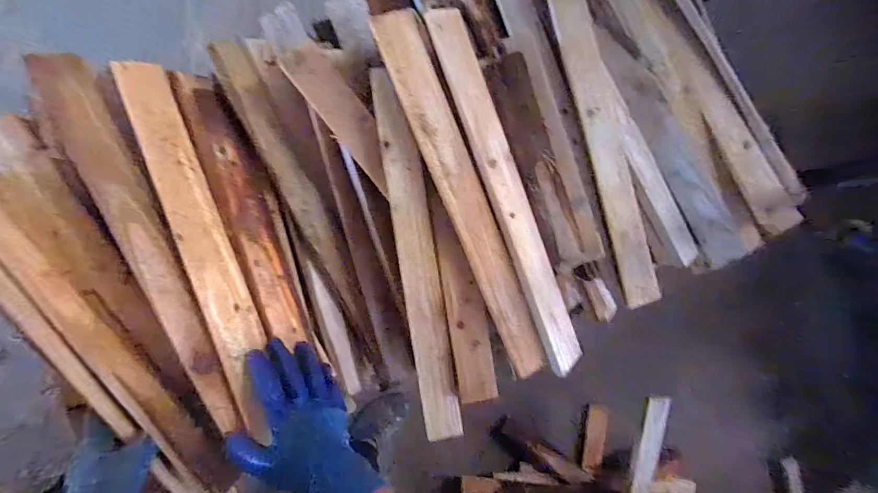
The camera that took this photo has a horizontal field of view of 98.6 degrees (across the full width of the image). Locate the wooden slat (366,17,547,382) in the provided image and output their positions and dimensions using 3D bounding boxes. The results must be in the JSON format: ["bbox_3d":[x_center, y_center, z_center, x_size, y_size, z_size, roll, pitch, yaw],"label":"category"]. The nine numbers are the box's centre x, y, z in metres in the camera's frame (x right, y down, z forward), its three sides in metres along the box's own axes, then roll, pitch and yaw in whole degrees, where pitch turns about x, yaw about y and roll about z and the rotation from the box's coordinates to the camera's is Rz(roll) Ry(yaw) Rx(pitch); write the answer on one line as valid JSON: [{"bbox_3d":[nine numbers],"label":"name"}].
[{"bbox_3d":[0.034,-0.053,0.481,0.061,0.017,0.477,-22,100,-2],"label":"wooden slat"}]

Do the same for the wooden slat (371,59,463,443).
[{"bbox_3d":[-0.028,0.029,0.500,0.051,0.010,0.484,-10,99,-3],"label":"wooden slat"}]

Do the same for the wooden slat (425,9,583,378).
[{"bbox_3d":[0.094,-0.060,0.493,0.060,0.009,0.484,-24,99,-23],"label":"wooden slat"}]

